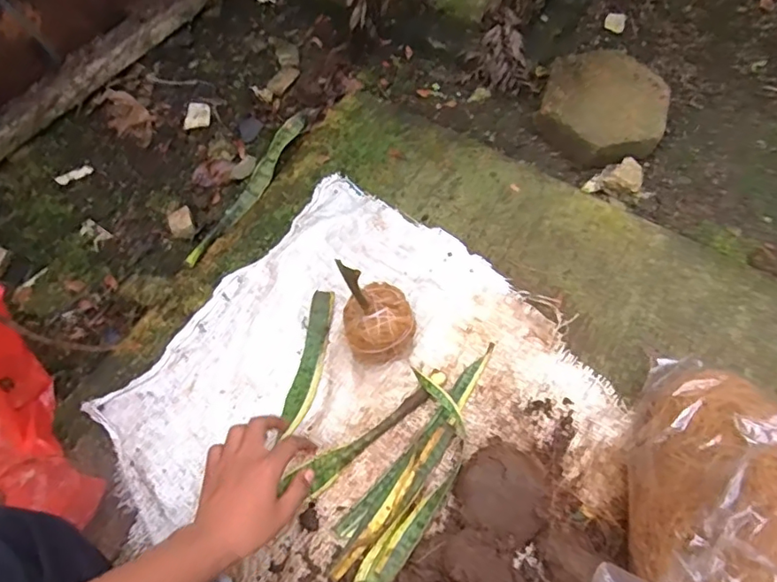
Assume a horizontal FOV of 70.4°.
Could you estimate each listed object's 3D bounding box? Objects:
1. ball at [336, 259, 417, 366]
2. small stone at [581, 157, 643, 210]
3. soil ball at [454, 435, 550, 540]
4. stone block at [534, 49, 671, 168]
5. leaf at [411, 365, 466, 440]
[{"bbox_3d":[-0.013,0.030,0.654,0.085,0.138,0.091,-4,63,-3],"label":"ball"},{"bbox_3d":[0.362,-0.177,0.866,0.084,0.037,0.070,30,66,13],"label":"small stone"},{"bbox_3d":[0.127,0.214,0.600,0.095,0.052,0.102,0,63,0],"label":"soil ball"},{"bbox_3d":[0.345,-0.298,0.897,0.190,0.077,0.214,15,65,8],"label":"stone block"},{"bbox_3d":[0.061,0.131,0.665,0.016,0.023,0.100,-33,68,-15],"label":"leaf"}]

